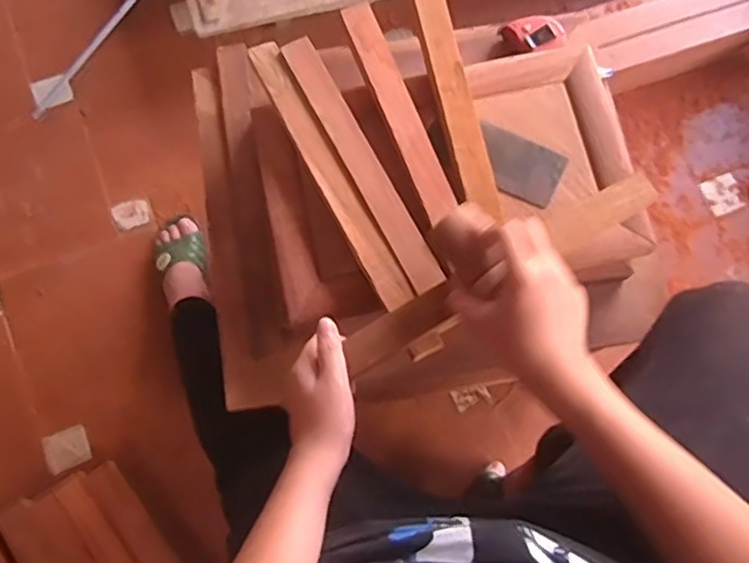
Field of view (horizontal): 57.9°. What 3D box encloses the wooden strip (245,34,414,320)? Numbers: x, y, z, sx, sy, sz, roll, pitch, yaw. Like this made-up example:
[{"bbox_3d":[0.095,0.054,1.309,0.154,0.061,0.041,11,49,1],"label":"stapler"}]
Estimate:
[{"bbox_3d":[-0.045,-0.107,0.658,0.032,0.014,0.298,-27,77,-7],"label":"wooden strip"}]

